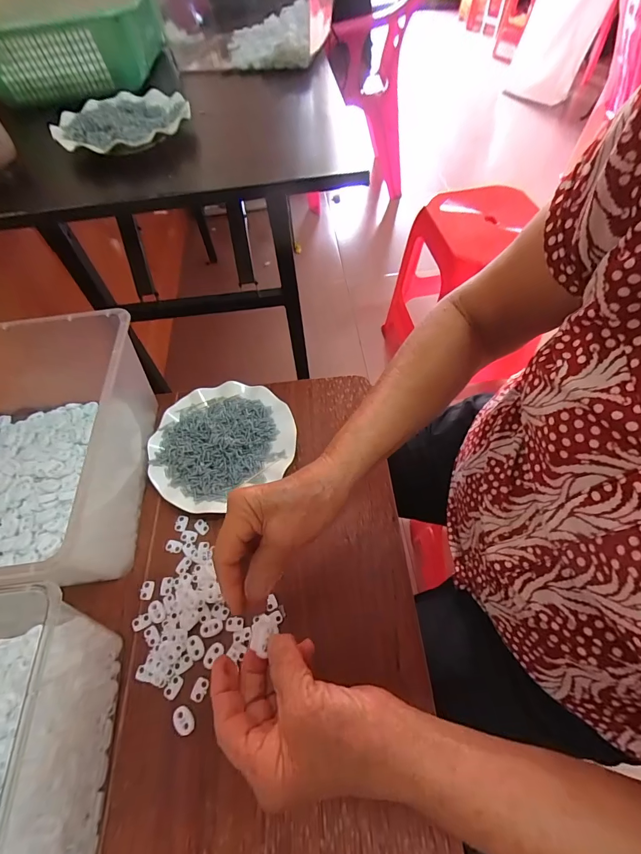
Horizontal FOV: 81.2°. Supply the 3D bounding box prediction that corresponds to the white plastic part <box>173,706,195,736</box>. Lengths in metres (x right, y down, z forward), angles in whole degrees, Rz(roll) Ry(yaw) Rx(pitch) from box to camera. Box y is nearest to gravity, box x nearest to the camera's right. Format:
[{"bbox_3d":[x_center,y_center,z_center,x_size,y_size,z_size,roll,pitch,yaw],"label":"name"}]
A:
[{"bbox_3d":[-0.125,0.266,0.339,0.024,0.004,0.016,37,66,24],"label":"white plastic part"}]

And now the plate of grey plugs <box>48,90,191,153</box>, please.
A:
[{"bbox_3d":[-0.274,-0.427,0.524,0.169,0.027,0.168,-2,57,3],"label":"plate of grey plugs"}]

